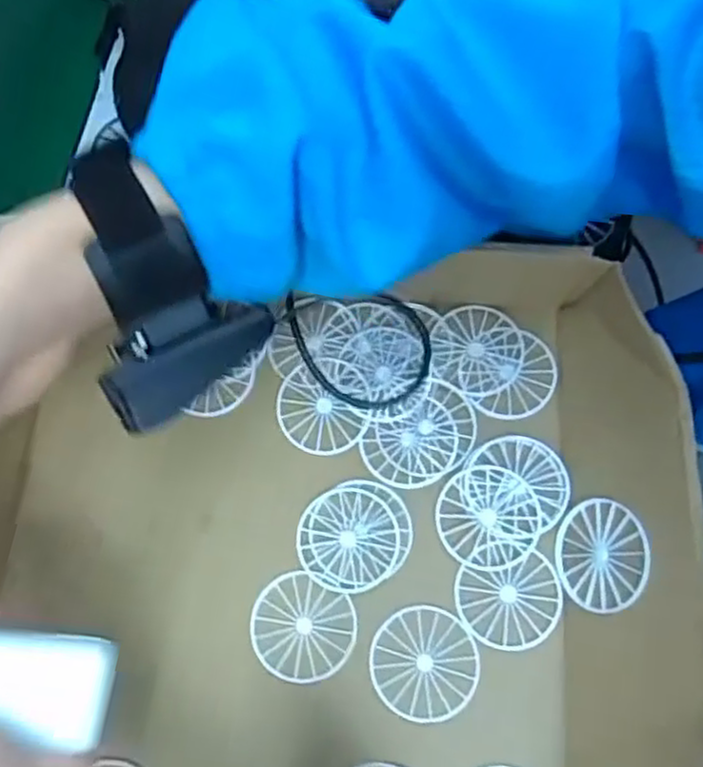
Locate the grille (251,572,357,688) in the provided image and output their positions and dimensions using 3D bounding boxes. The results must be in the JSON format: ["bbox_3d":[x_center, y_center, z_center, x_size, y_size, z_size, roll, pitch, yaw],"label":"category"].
[{"bbox_3d":[-0.024,0.120,0.349,0.050,0.005,0.047,0,72,1],"label":"grille"}]

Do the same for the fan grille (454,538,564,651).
[{"bbox_3d":[0.076,0.102,0.346,0.049,0.007,0.049,9,72,4],"label":"fan grille"}]

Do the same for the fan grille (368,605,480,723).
[{"bbox_3d":[0.035,0.133,0.341,0.050,0.004,0.049,8,72,4],"label":"fan grille"}]

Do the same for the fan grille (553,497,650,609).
[{"bbox_3d":[0.116,0.080,0.333,0.005,0.048,0.049,15,78,-30],"label":"fan grille"}]

